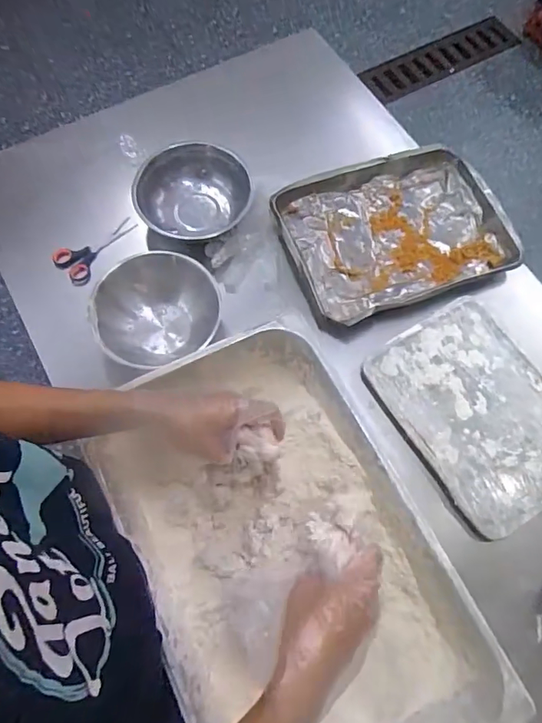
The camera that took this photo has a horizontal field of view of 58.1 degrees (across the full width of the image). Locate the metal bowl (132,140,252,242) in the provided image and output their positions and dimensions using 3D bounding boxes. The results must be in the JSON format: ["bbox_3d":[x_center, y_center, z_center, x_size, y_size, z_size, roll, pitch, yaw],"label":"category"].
[{"bbox_3d":[-0.138,-0.290,0.867,0.183,0.062,0.198,0,69,-1],"label":"metal bowl"}]

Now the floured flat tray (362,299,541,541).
[{"bbox_3d":[0.315,0.072,0.741,0.233,0.015,0.308,-30,73,-12],"label":"floured flat tray"}]

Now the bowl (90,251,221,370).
[{"bbox_3d":[-0.175,-0.081,0.770,0.184,0.085,0.167,-7,70,-4],"label":"bowl"}]

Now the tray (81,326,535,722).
[{"bbox_3d":[0.013,0.228,0.607,0.310,0.140,0.512,-25,72,-10],"label":"tray"}]

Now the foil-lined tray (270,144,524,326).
[{"bbox_3d":[0.218,-0.232,0.856,0.372,0.045,0.278,-20,71,-9],"label":"foil-lined tray"}]

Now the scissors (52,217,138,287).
[{"bbox_3d":[-0.308,-0.205,0.860,0.074,0.017,0.149,42,74,13],"label":"scissors"}]

